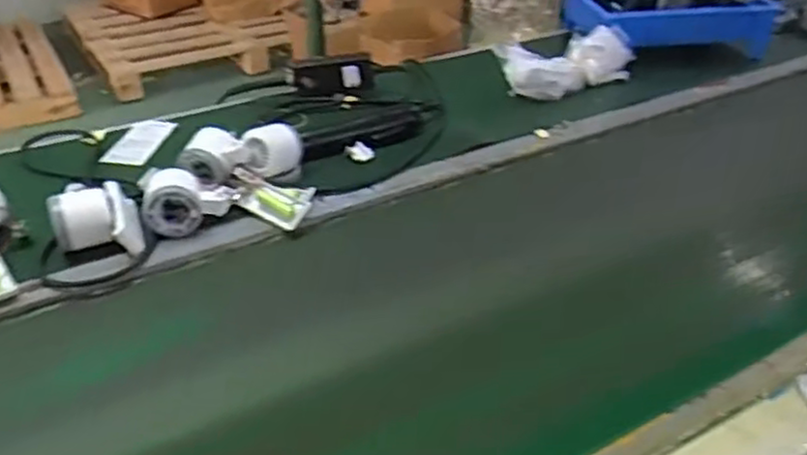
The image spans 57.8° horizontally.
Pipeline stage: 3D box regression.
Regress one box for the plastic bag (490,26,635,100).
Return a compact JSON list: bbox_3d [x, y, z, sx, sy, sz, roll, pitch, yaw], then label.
[{"bbox_3d":[0.248,-0.253,1.119,0.223,0.075,0.103,-21,39,-29],"label":"plastic bag"}]

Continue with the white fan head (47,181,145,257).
[{"bbox_3d":[-0.322,-0.011,0.768,0.084,0.058,0.094,-11,36,-17],"label":"white fan head"}]

